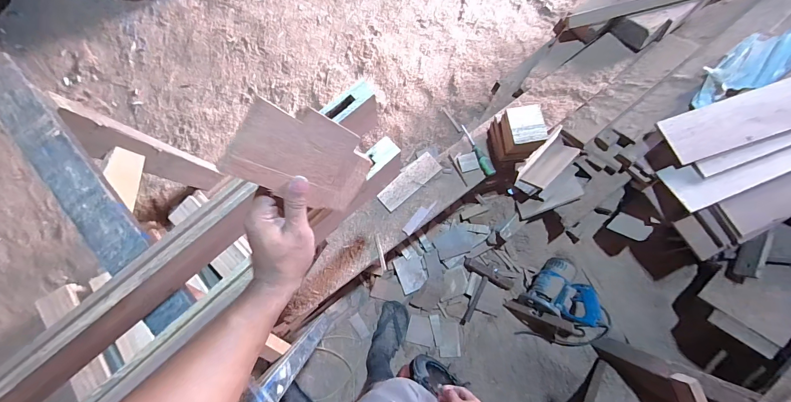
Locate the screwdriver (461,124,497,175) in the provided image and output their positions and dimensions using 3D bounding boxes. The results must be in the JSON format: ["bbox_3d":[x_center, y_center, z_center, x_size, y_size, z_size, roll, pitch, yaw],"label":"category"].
[{"bbox_3d":[0.266,-0.163,1.082,0.034,0.031,0.195,-23,68,-3],"label":"screwdriver"}]

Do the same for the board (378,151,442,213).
[{"bbox_3d":[0.045,-0.060,1.057,0.219,0.020,0.071,-43,85,-6],"label":"board"}]

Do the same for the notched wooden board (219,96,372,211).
[{"bbox_3d":[-0.090,-0.043,0.374,0.009,0.182,0.096,41,99,32],"label":"notched wooden board"}]

